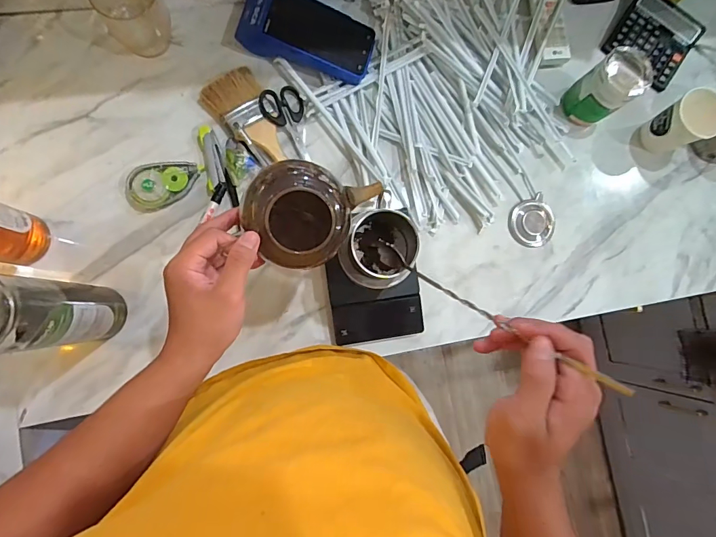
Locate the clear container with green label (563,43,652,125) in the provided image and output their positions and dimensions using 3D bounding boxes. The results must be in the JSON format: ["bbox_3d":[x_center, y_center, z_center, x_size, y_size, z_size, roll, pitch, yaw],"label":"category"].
[{"bbox_3d":[0.378,-0.275,0.641,0.073,0.111,0.070,1,84,-8],"label":"clear container with green label"}]

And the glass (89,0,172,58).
[{"bbox_3d":[-0.308,-0.353,0.564,0.081,0.085,0.079,1,84,-8],"label":"glass"}]

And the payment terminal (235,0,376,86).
[{"bbox_3d":[-0.074,-0.337,0.595,0.193,0.050,0.083,12,83,-6],"label":"payment terminal"}]

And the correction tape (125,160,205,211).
[{"bbox_3d":[-0.274,-0.124,0.585,0.105,0.020,0.062,-26,88,-9],"label":"correction tape"}]

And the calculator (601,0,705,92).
[{"bbox_3d":[0.505,-0.395,0.704,0.126,0.035,0.136,35,81,-3],"label":"calculator"}]

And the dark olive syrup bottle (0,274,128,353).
[{"bbox_3d":[-0.333,0.044,0.426,0.082,0.274,0.069,4,84,-7],"label":"dark olive syrup bottle"}]

